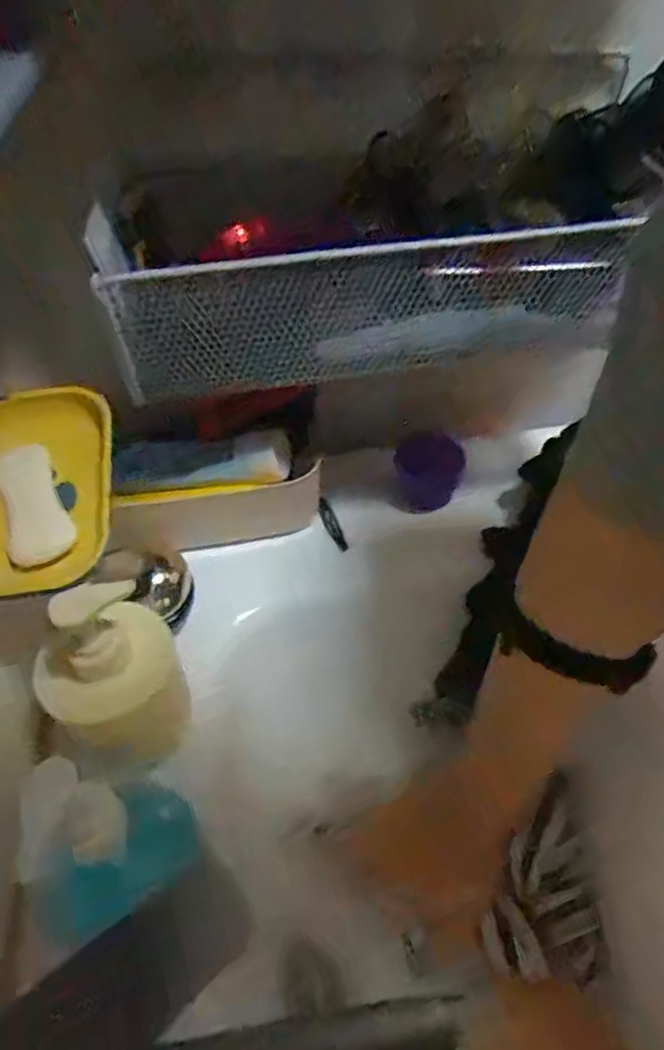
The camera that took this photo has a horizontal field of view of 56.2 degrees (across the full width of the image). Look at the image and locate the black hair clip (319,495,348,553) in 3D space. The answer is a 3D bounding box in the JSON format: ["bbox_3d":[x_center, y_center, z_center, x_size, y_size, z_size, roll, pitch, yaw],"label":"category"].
[{"bbox_3d":[0.000,0.000,0.524,0.012,0.004,0.048,-22,77,-15],"label":"black hair clip"}]

